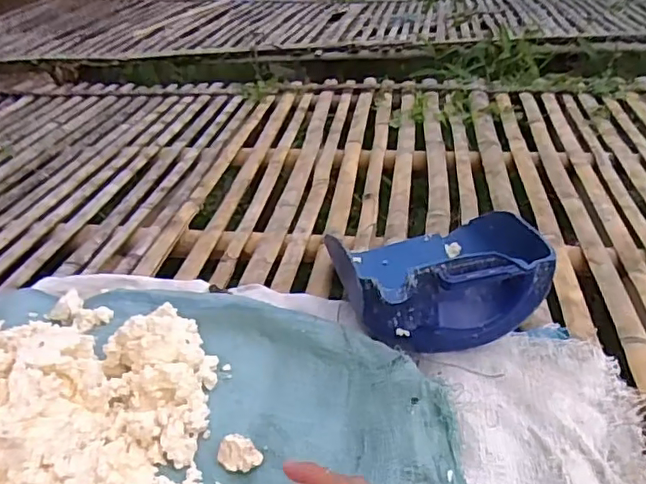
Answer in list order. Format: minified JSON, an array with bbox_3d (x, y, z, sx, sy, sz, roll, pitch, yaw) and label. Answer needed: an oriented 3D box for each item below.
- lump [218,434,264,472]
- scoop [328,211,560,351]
[{"bbox_3d":[-0.103,0.260,0.716,0.051,0.023,0.036,13,37,25],"label":"lump"},{"bbox_3d":[0.168,0.032,0.932,0.280,0.163,0.343,-6,33,-2],"label":"scoop"}]

